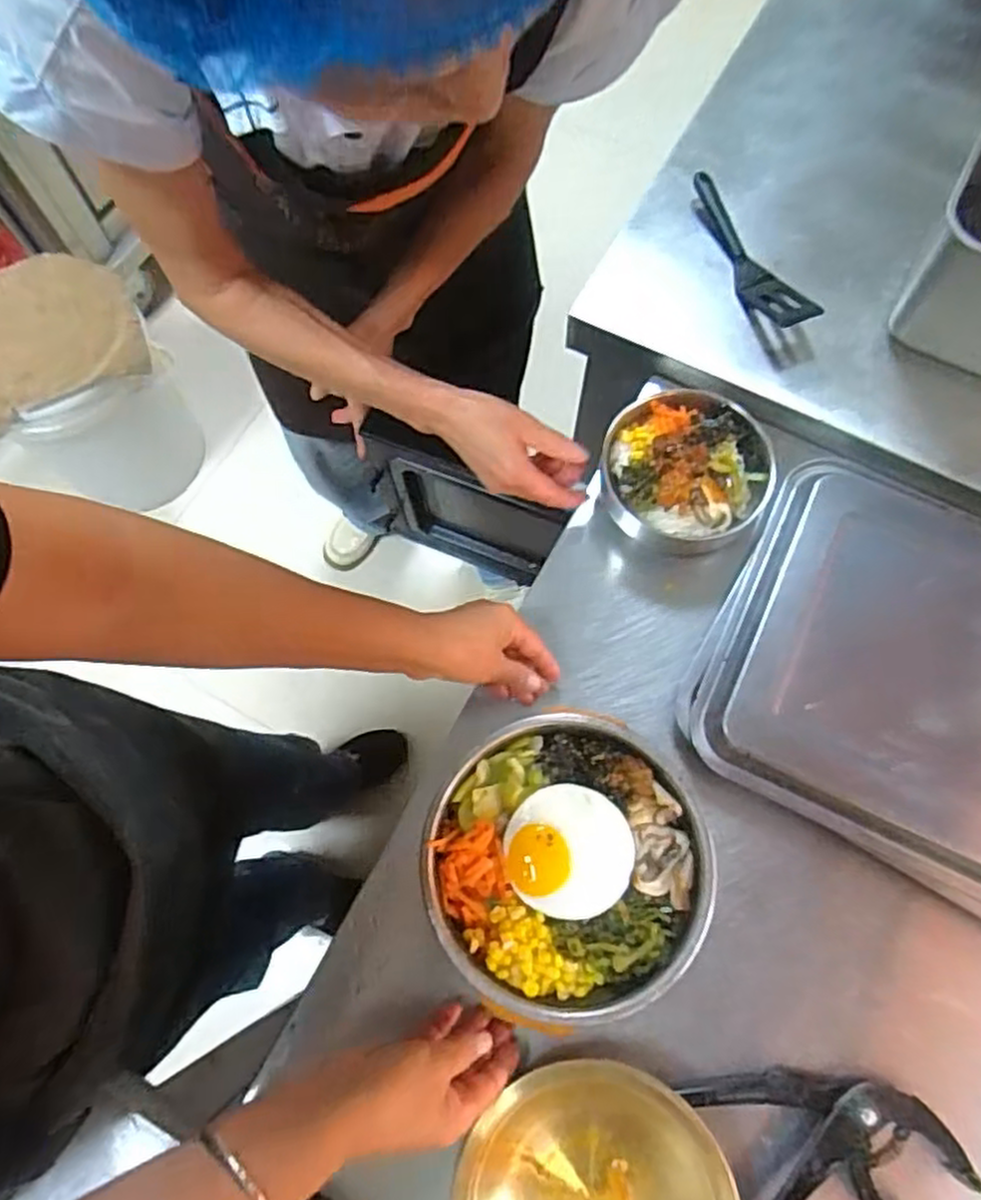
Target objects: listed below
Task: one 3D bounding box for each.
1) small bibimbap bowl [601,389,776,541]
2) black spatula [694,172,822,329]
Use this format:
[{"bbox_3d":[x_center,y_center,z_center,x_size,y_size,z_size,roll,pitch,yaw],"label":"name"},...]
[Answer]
[{"bbox_3d":[0.167,-0.109,0.629,0.126,0.074,0.131,0,71,1],"label":"small bibimbap bowl"},{"bbox_3d":[0.233,-0.322,0.681,0.038,0.033,0.191,-24,73,-7],"label":"black spatula"}]

